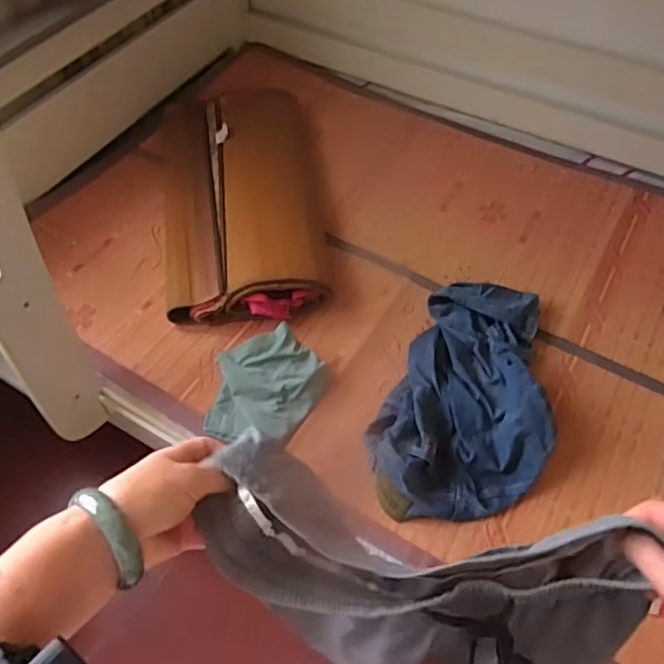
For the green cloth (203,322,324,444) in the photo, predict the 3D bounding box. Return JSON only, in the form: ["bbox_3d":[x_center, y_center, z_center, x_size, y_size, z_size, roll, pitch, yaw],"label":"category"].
[{"bbox_3d":[-0.131,0.111,1.151,0.217,0.080,0.229,4,55,2],"label":"green cloth"}]

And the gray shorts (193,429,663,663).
[{"bbox_3d":[0.066,0.214,0.474,0.320,0.224,0.116,14,56,9],"label":"gray shorts"}]

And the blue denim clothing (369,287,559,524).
[{"bbox_3d":[0.284,0.121,1.144,0.308,0.109,0.539,19,57,12],"label":"blue denim clothing"}]

